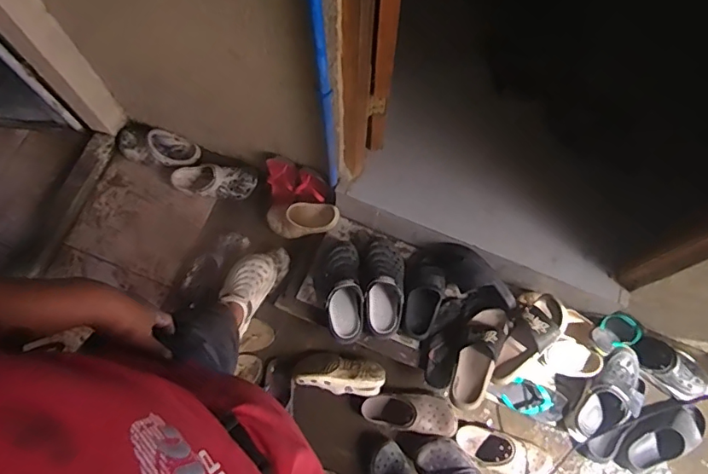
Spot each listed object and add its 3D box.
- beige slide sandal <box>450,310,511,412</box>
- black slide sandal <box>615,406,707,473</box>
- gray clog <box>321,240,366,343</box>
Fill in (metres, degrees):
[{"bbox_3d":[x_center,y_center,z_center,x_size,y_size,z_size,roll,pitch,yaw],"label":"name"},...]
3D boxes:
[{"bbox_3d":[0.353,0.338,1.432,0.098,0.059,0.288,23,73,7],"label":"beige slide sandal"},{"bbox_3d":[0.905,0.589,1.488,0.306,0.083,0.130,-27,74,-9],"label":"black slide sandal"},{"bbox_3d":[-0.038,0.164,1.525,0.122,0.114,0.297,-7,72,-3],"label":"gray clog"}]

